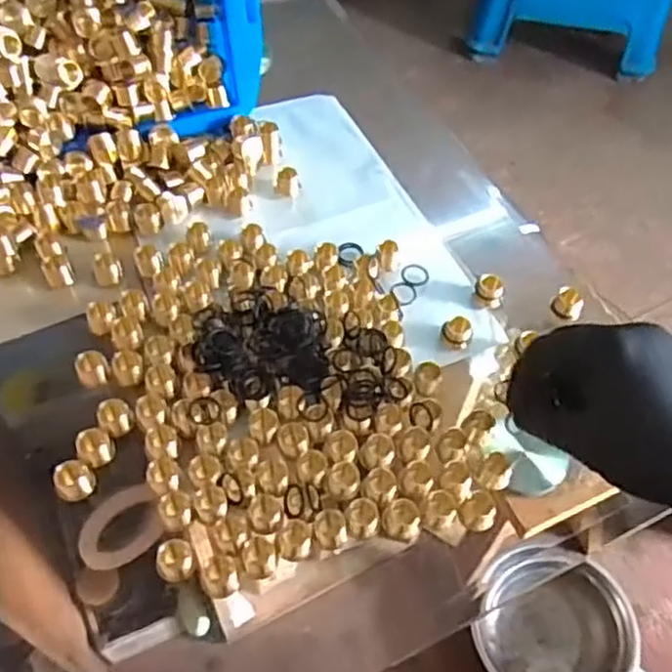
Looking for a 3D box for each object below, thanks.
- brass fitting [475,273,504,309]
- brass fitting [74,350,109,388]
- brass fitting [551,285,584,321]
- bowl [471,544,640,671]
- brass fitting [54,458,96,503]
[{"bbox_3d":[0.109,-0.032,0.507,0.021,0.020,0.015,20,56,10],"label":"brass fitting"},{"bbox_3d":[-0.154,0.021,0.452,0.019,0.020,0.016,-22,59,-18],"label":"brass fitting"},{"bbox_3d":[0.164,-0.023,0.502,0.021,0.018,0.014,29,58,15],"label":"brass fitting"},{"bbox_3d":[0.252,0.344,0.822,0.175,0.071,0.172,2,55,-3],"label":"bowl"},{"bbox_3d":[-0.150,0.083,0.410,0.022,0.022,0.015,-37,65,-25],"label":"brass fitting"}]

